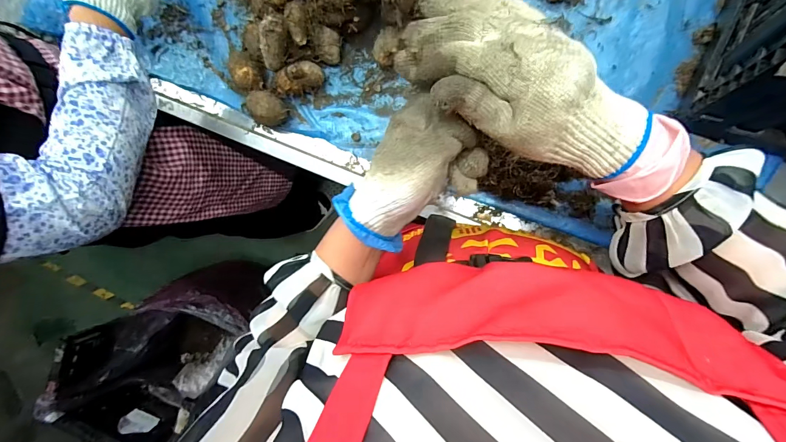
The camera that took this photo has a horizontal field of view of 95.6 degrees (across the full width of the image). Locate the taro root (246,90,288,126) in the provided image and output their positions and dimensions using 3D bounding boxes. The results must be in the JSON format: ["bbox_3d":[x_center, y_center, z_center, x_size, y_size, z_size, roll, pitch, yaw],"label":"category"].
[{"bbox_3d":[-0.176,-0.157,0.501,0.057,0.039,0.045,28,96,5],"label":"taro root"}]

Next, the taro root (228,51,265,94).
[{"bbox_3d":[-0.209,-0.210,0.510,0.057,0.038,0.052,0,93,7],"label":"taro root"}]

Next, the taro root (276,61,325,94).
[{"bbox_3d":[-0.130,-0.196,0.493,0.063,0.045,0.034,-24,89,8],"label":"taro root"}]

